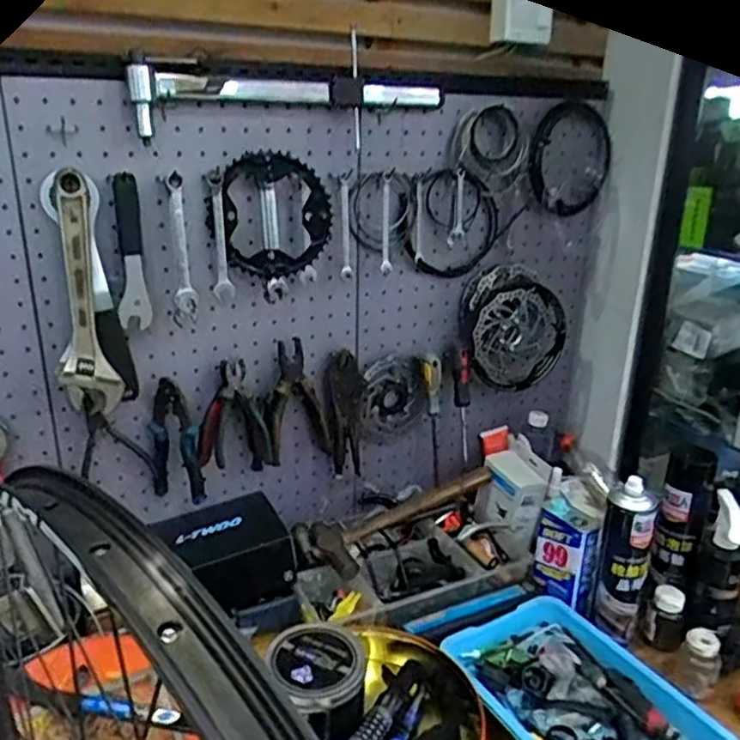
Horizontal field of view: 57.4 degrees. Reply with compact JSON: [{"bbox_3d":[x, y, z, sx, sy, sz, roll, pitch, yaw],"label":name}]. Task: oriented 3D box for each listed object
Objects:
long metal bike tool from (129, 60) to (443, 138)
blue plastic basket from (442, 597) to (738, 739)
[{"bbox_3d":[-0.095,-0.345,0.863,0.397,0.068,0.040,-6,21,-19],"label":"long metal bike tool"},{"bbox_3d":[0.264,0.422,0.852,0.225,0.057,0.312,-12,23,-31],"label":"blue plastic basket"}]

